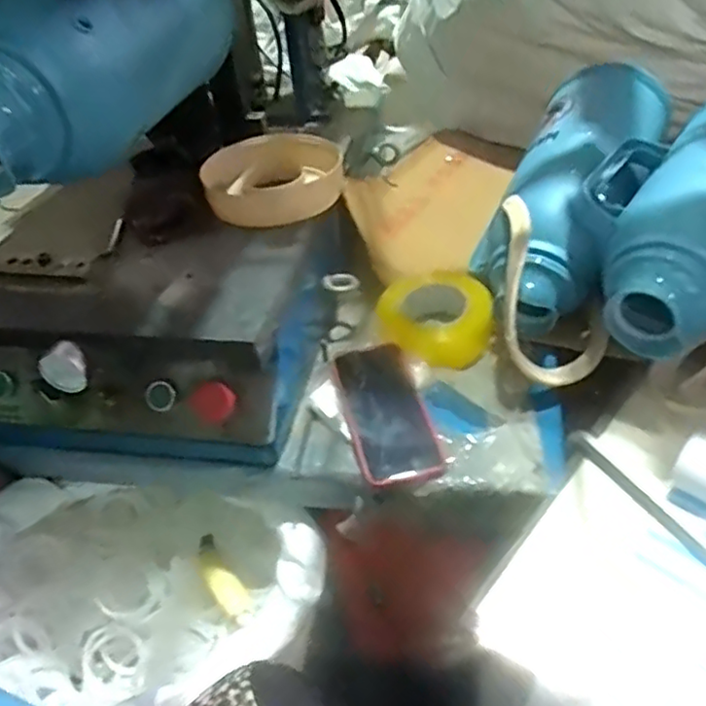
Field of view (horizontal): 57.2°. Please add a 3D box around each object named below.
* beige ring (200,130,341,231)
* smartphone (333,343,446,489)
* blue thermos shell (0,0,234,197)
[{"bbox_3d":[-0.087,-0.198,0.746,0.162,0.049,0.130,-14,40,-10],"label":"beige ring"},{"bbox_3d":[0.034,0.062,0.670,0.080,0.012,0.166,-10,51,-8],"label":"smartphone"},{"bbox_3d":[-0.238,-0.259,0.554,0.142,0.135,0.322,8,41,17],"label":"blue thermos shell"}]

